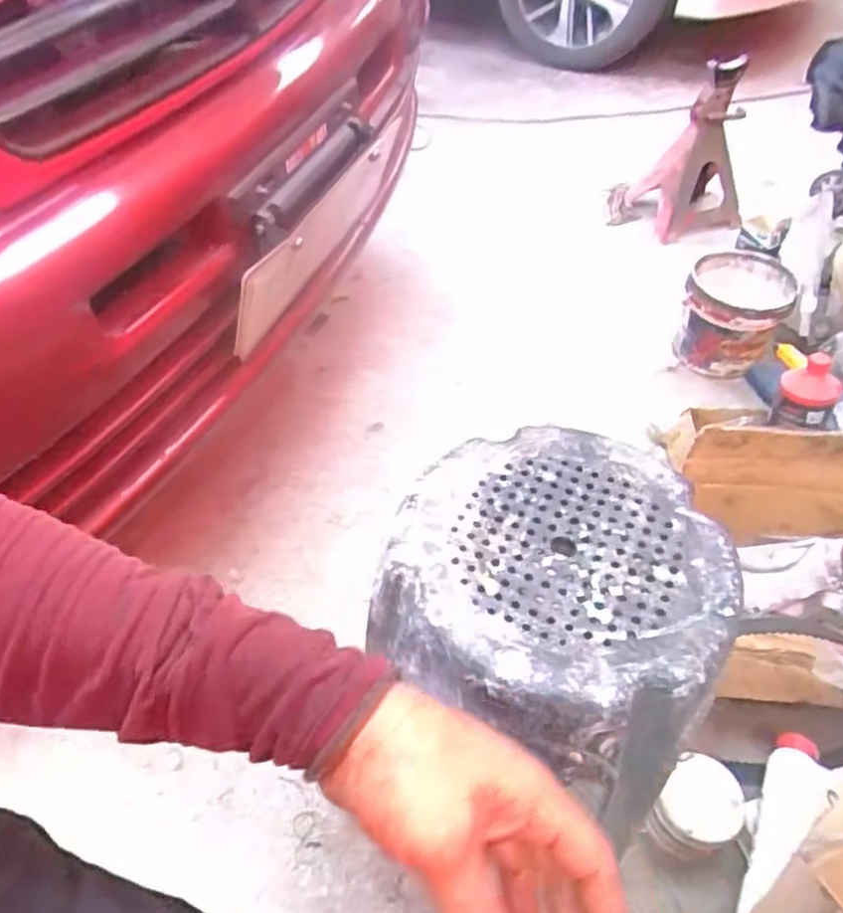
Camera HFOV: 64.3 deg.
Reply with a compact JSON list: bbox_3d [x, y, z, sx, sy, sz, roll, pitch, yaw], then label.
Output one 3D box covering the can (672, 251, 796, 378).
[{"bbox_3d":[0.629,-0.287,1.372,0.196,0.160,0.224,26,53,20],"label":"can"}]

